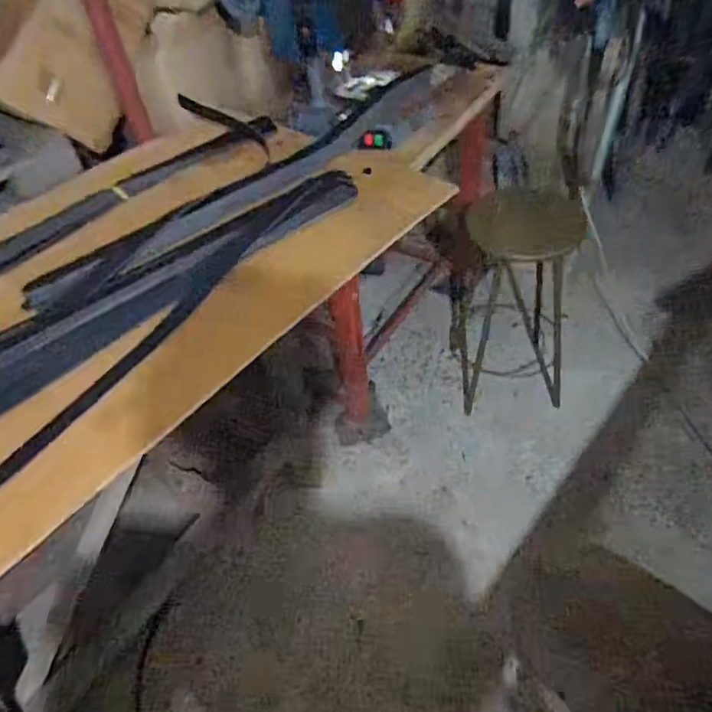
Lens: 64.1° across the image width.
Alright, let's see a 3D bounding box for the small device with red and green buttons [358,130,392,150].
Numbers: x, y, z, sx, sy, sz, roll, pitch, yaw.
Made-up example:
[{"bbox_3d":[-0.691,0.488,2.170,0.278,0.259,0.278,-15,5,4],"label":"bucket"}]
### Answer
[{"bbox_3d":[0.050,-0.506,1.334,0.087,0.042,0.016,-8,43,-27],"label":"small device with red and green buttons"}]

